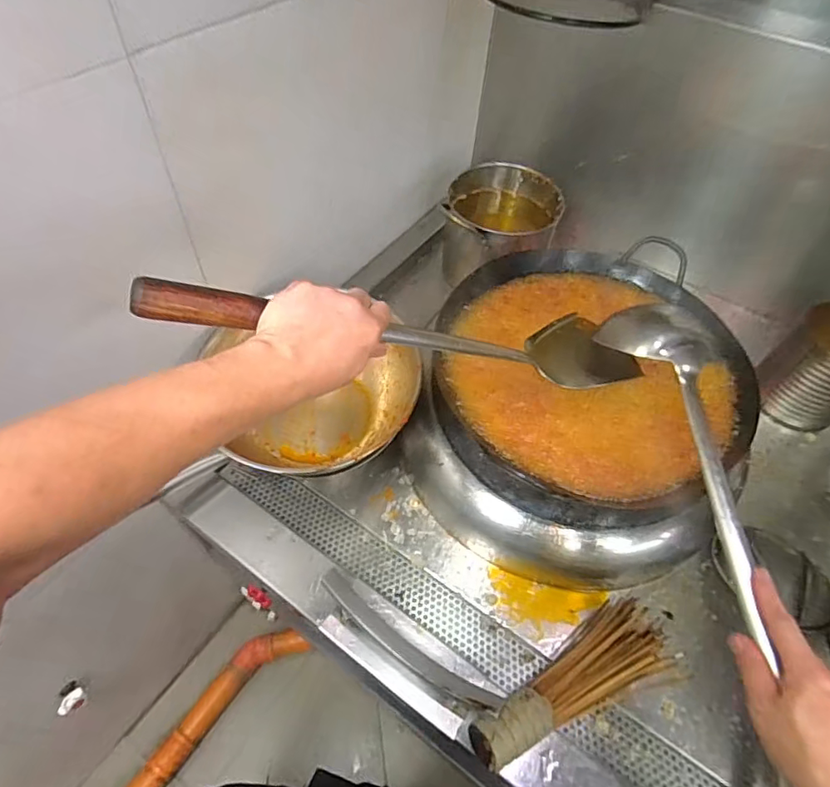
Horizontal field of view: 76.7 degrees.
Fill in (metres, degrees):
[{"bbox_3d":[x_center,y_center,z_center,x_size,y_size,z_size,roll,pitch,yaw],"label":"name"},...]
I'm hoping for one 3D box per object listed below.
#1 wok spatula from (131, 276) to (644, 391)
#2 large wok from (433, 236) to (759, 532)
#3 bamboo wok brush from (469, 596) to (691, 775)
[{"bbox_3d":[0.020,-0.059,0.536,0.542,0.063,0.107,4,48,-33],"label":"wok spatula"},{"bbox_3d":[0.257,-0.026,0.780,0.439,0.103,0.428,2,53,-2],"label":"large wok"},{"bbox_3d":[0.196,0.358,0.643,0.305,0.064,0.111,-14,54,-30],"label":"bamboo wok brush"}]

